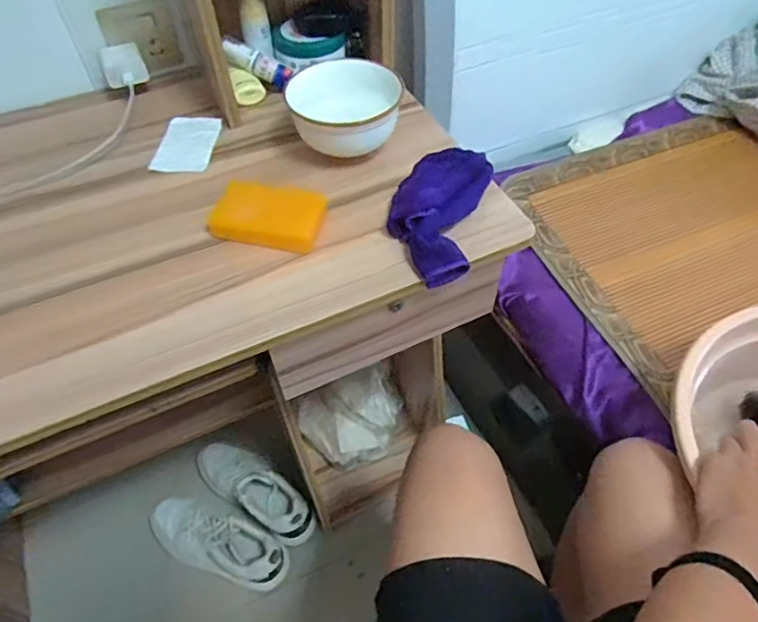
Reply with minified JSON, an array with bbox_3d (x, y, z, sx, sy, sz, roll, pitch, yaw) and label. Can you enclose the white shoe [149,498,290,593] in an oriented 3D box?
[{"bbox_3d":[-0.312,0.440,1.047,0.287,0.102,0.096,18,51,12],"label":"white shoe"}]

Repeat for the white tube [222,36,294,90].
[{"bbox_3d":[-0.159,-0.323,0.706,0.096,0.021,0.023,30,52,-3],"label":"white tube"}]

